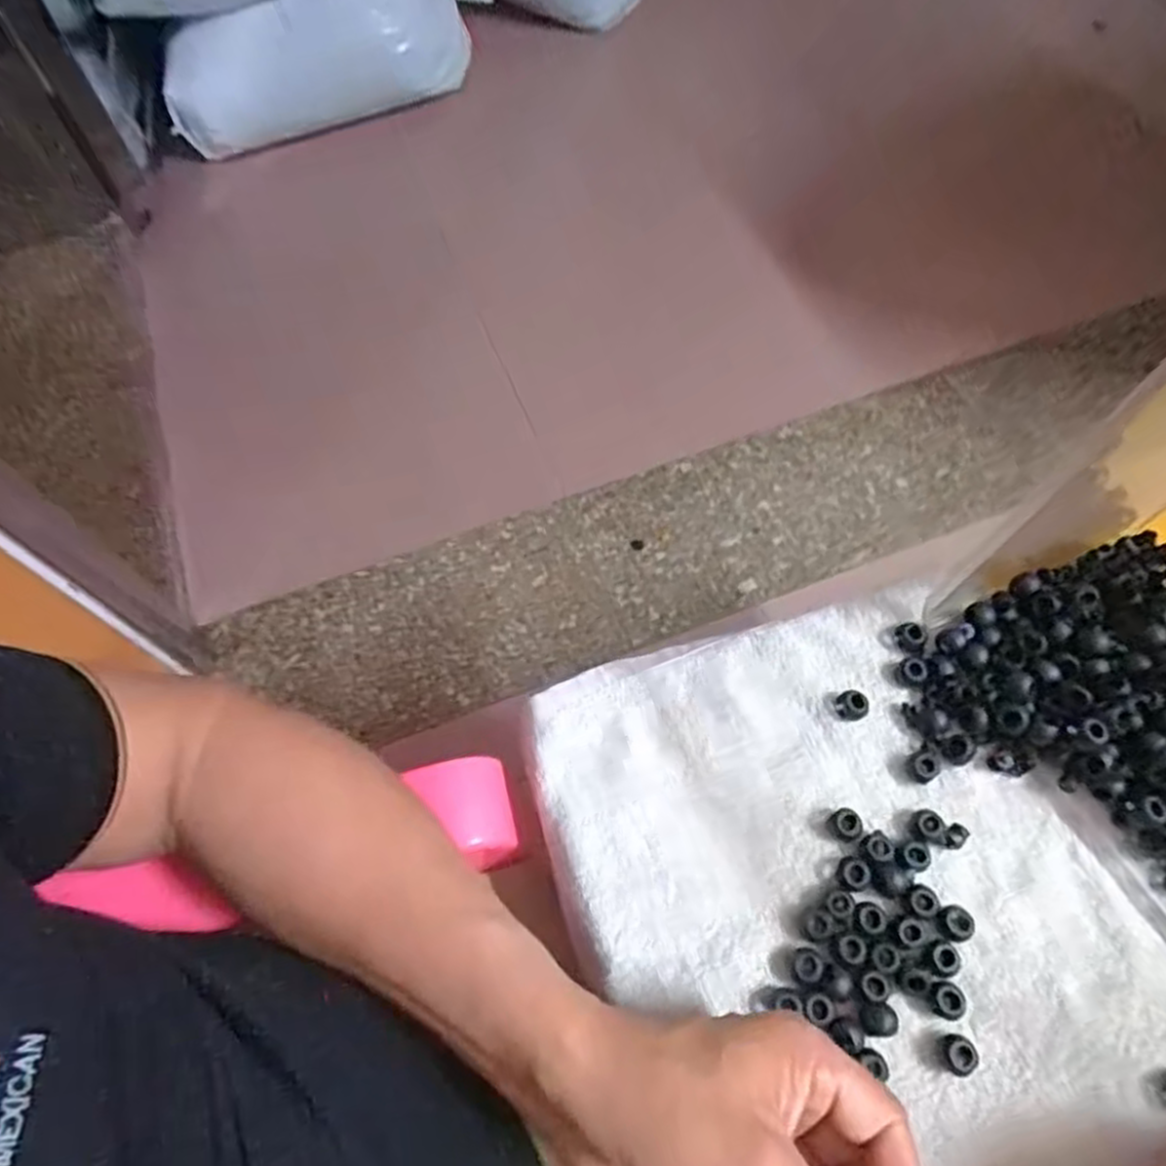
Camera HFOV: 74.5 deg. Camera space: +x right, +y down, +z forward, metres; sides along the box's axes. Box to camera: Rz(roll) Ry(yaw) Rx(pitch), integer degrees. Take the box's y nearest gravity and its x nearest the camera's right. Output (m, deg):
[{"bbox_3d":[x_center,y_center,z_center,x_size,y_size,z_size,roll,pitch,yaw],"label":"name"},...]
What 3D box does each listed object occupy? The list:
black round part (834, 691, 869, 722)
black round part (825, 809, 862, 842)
[{"bbox_3d":[0.140,0.064,0.399,0.016,0.010,0.015,-1,63,1],"label":"black round part"},{"bbox_3d":[0.127,0.118,0.372,0.015,0.008,0.015,-1,63,1],"label":"black round part"}]

